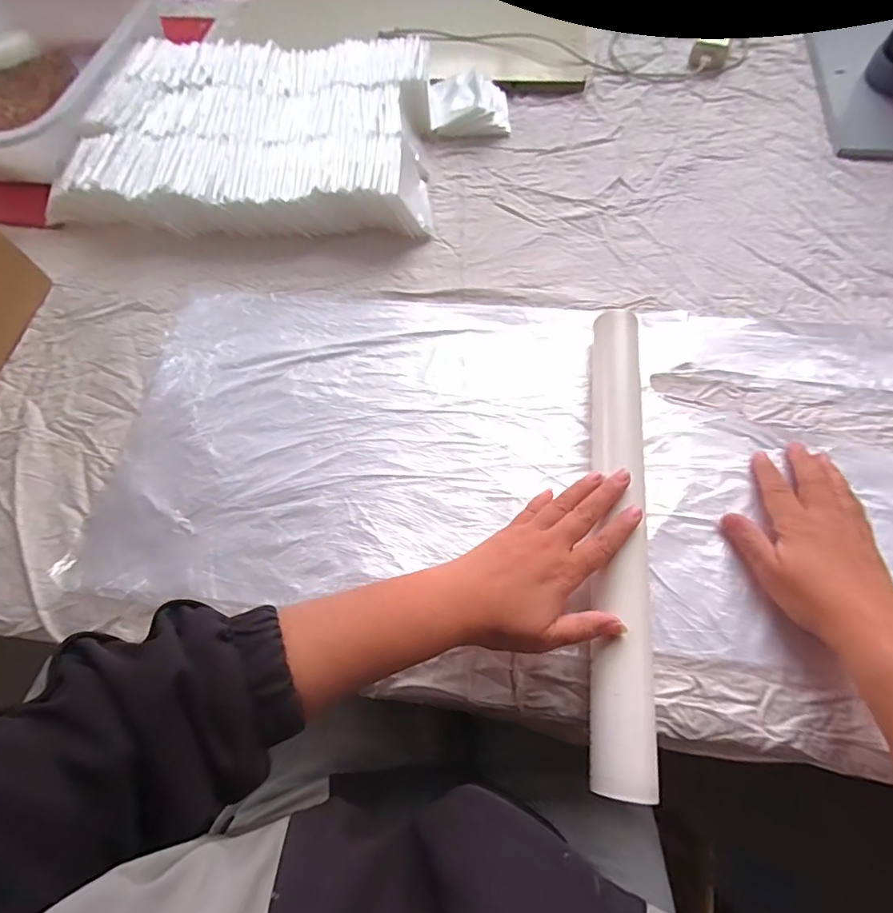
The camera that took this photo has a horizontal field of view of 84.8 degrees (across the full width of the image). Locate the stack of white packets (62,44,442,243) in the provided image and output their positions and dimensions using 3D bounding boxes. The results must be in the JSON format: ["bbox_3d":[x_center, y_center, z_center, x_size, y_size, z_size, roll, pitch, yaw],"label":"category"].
[{"bbox_3d":[-0.215,-0.372,0.569,0.398,0.069,0.269,2,65,5],"label":"stack of white packets"}]

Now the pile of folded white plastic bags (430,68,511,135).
[{"bbox_3d":[0.028,-0.437,0.603,0.096,0.038,0.083,-2,64,3],"label":"pile of folded white plastic bags"}]

